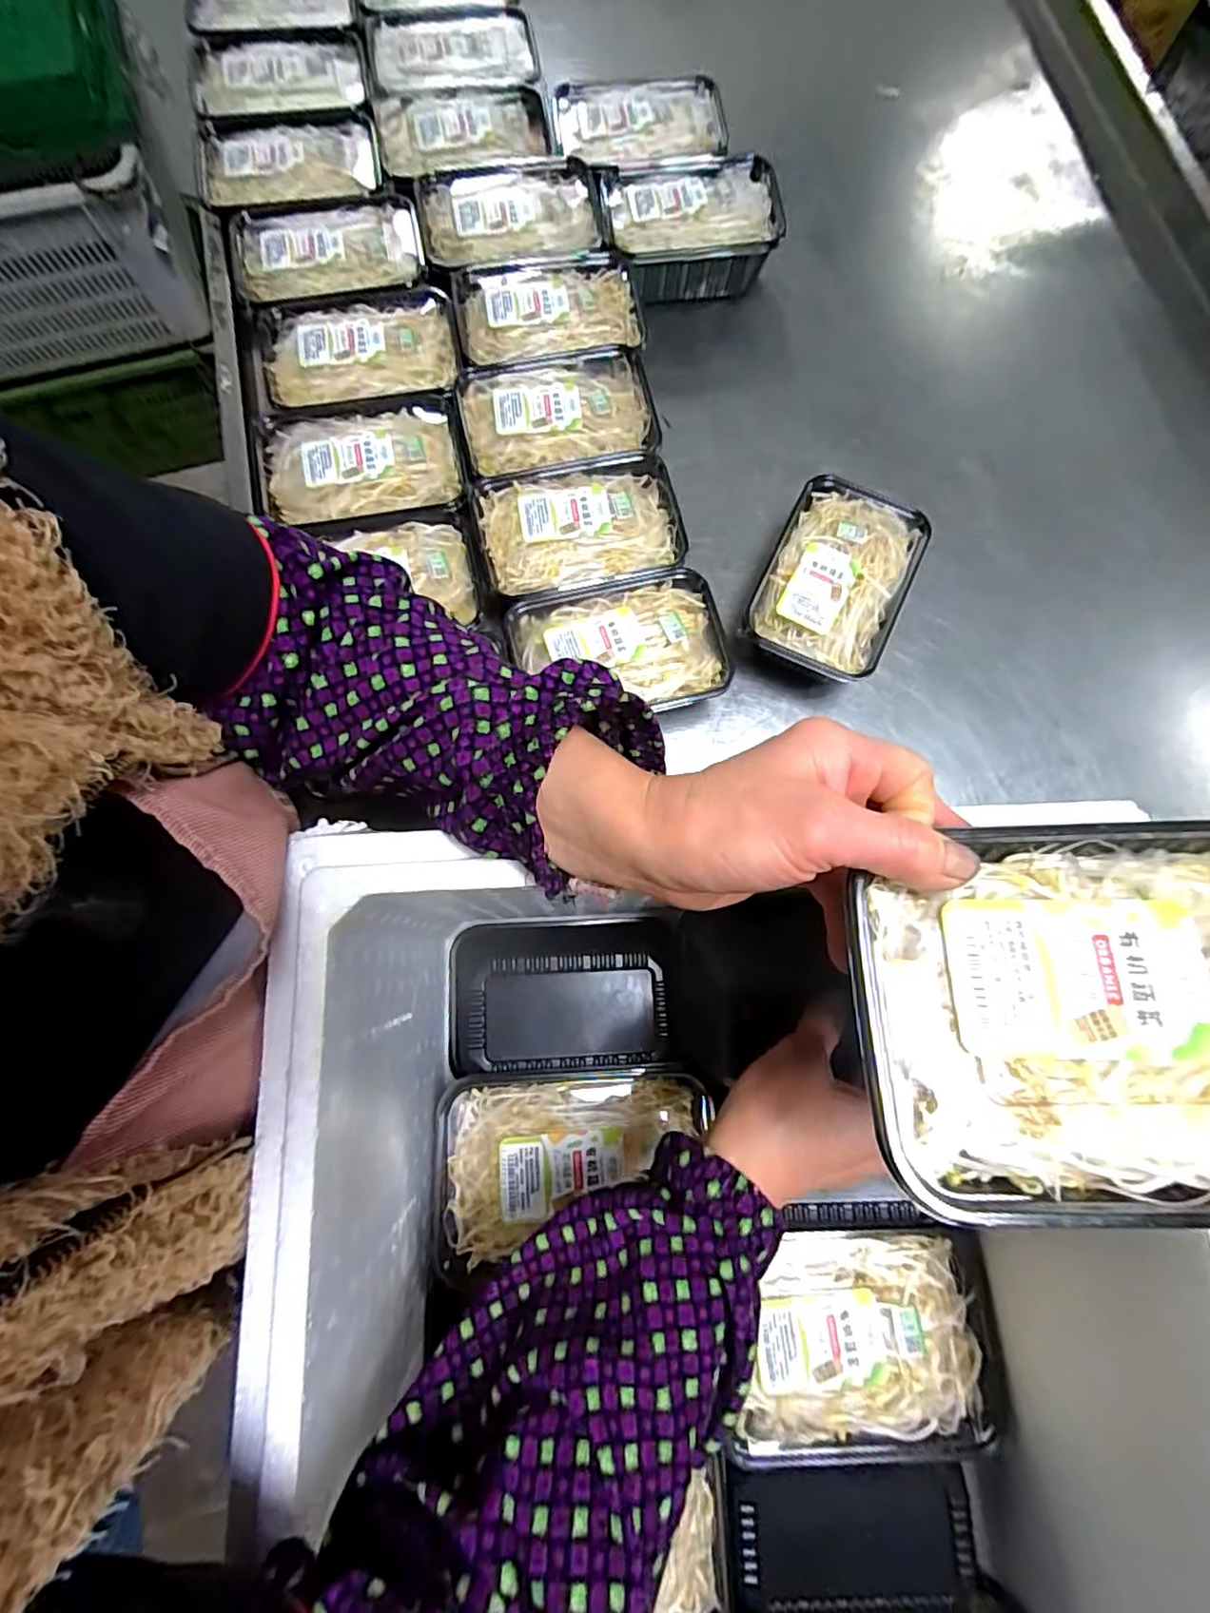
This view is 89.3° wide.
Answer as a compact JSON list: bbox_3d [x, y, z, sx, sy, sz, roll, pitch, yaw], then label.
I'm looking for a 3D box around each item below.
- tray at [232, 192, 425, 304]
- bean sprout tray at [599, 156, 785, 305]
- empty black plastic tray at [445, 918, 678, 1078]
[{"bbox_3d":[-0.281,-0.558,0.616,0.188,0.033,0.121,-14,79,-4],"label":"tray"},{"bbox_3d":[0.094,-0.623,0.670,0.187,0.063,0.133,-7,78,-2],"label":"bean sprout tray"},{"bbox_3d":[-0.031,0.138,0.458,0.162,0.073,0.101,-2,78,-1],"label":"empty black plastic tray"}]

